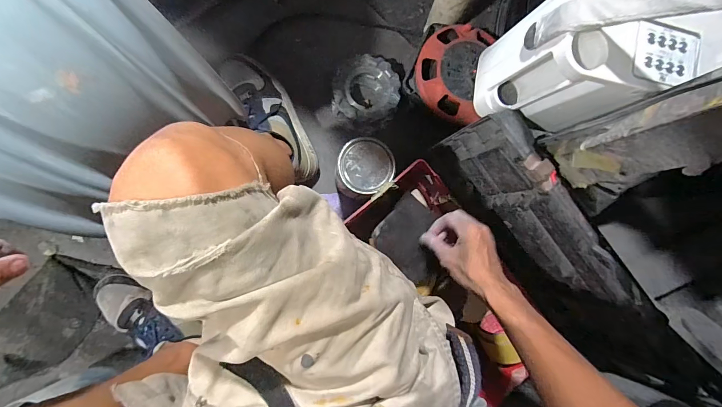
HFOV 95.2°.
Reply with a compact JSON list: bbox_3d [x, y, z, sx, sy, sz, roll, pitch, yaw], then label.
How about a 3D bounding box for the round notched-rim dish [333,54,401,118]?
[{"bbox_3d":[0.010,-0.238,0.691,0.133,0.041,0.121,-4,88,-7],"label":"round notched-rim dish"}]

